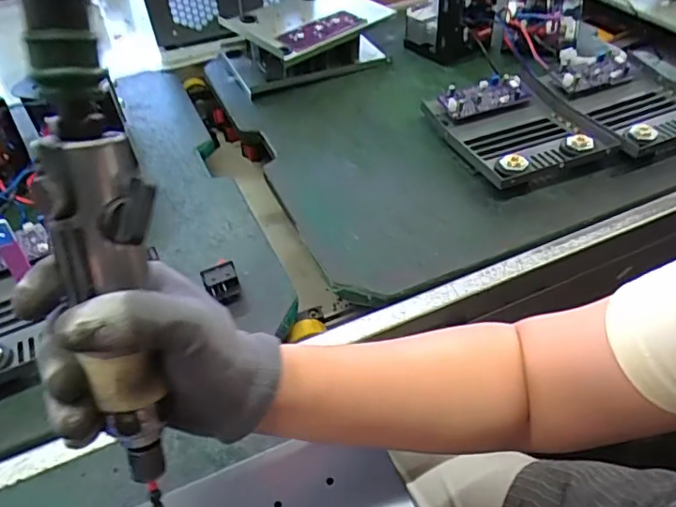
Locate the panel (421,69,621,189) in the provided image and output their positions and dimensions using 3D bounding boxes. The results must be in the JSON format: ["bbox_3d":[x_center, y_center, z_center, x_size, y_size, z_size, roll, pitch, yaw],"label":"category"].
[{"bbox_3d":[0.212,-0.150,0.643,0.157,0.041,0.185,-17,46,-12],"label":"panel"}]

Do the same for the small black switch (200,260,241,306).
[{"bbox_3d":[-0.107,0.030,0.497,0.031,0.027,0.030,-18,46,-13],"label":"small black switch"}]

